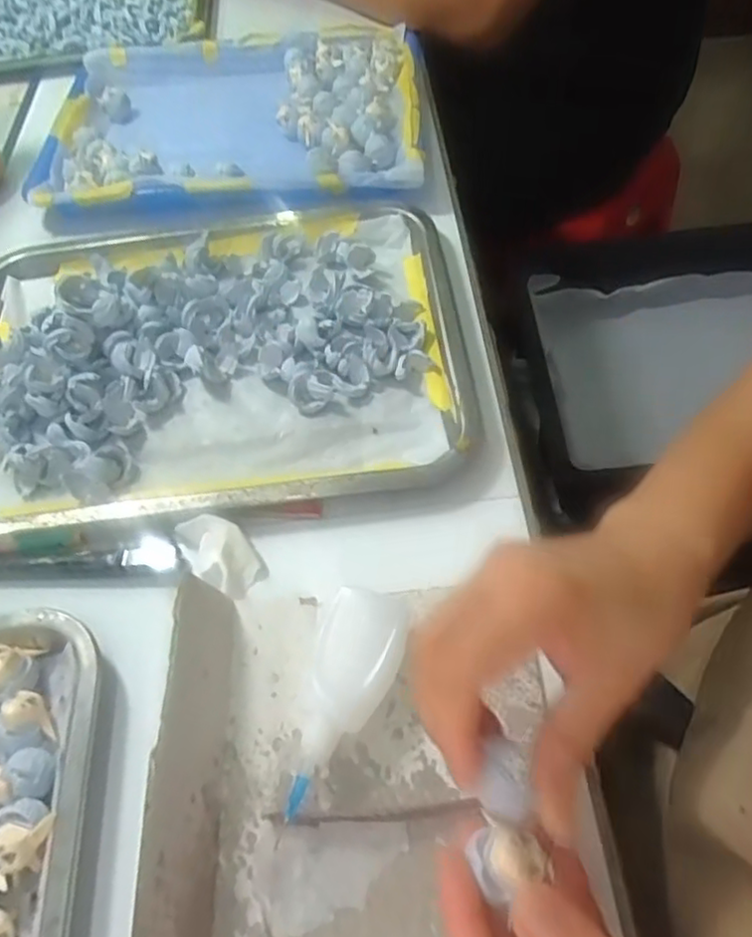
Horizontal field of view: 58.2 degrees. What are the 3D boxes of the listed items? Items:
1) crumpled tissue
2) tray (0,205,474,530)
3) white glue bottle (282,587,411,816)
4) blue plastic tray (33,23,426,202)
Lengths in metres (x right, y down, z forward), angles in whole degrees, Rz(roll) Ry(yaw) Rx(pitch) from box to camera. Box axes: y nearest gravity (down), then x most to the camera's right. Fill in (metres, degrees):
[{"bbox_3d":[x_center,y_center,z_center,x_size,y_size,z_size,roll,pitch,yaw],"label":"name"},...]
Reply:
[{"bbox_3d":[-0.088,0.047,0.377,0.033,0.017,0.055,-39,62,-20],"label":"crumpled tissue"},{"bbox_3d":[-0.123,-0.086,0.458,0.353,0.033,0.265,-8,56,-1],"label":"tray"},{"bbox_3d":[-0.012,0.106,0.317,0.040,0.030,0.104,11,58,11],"label":"white glue bottle"},{"bbox_3d":[-0.123,-0.322,0.605,0.323,0.028,0.235,1,56,5],"label":"blue plastic tray"}]

